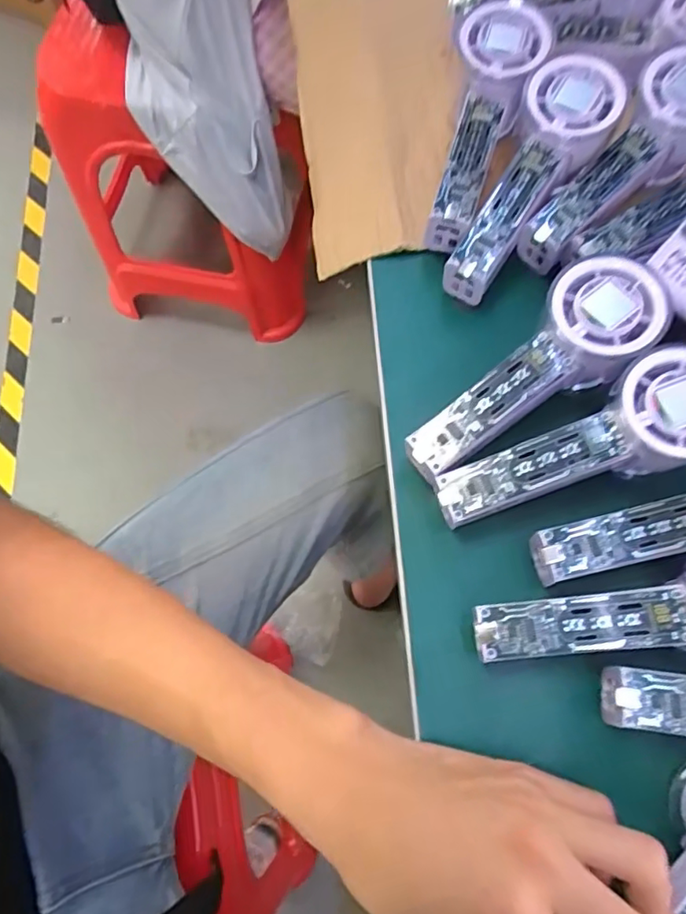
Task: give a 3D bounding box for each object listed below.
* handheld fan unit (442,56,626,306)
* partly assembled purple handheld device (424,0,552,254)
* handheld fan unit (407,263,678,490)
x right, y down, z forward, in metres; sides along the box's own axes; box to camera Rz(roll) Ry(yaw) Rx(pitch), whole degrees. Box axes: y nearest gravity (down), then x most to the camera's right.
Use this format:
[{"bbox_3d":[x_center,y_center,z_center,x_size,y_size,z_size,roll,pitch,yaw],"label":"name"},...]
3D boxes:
[{"bbox_3d":[0.108,-0.162,0.348,0.049,0.025,0.151,33,92,11],"label":"handheld fan unit"},{"bbox_3d":[0.081,-0.201,0.356,0.051,0.027,0.149,16,87,5],"label":"partly assembled purple handheld device"},{"bbox_3d":[0.098,-0.043,0.311,0.150,0.028,0.051,-38,74,3],"label":"handheld fan unit"}]

